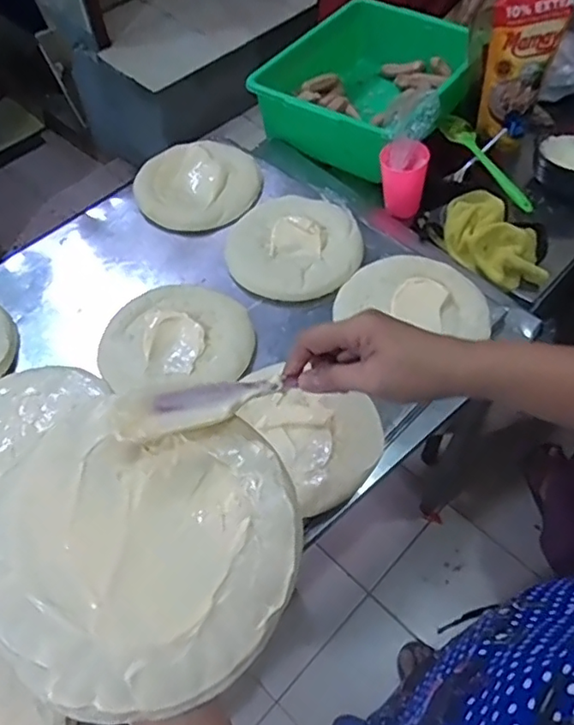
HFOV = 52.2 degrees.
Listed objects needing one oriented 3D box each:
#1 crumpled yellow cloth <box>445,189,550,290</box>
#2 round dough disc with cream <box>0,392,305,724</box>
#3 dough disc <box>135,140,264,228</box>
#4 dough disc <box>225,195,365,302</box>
[{"bbox_3d":[0.330,-0.190,0.920,0.181,0.029,0.115,41,79,9],"label":"crumpled yellow cloth"},{"bbox_3d":[-0.093,0.122,0.379,0.194,0.014,0.180,2,68,-6],"label":"round dough disc with cream"},{"bbox_3d":[-0.150,-0.303,0.979,0.203,0.021,0.203,0,55,1],"label":"dough disc"},{"bbox_3d":[0.012,-0.185,0.872,0.196,0.027,0.200,0,55,1],"label":"dough disc"}]

